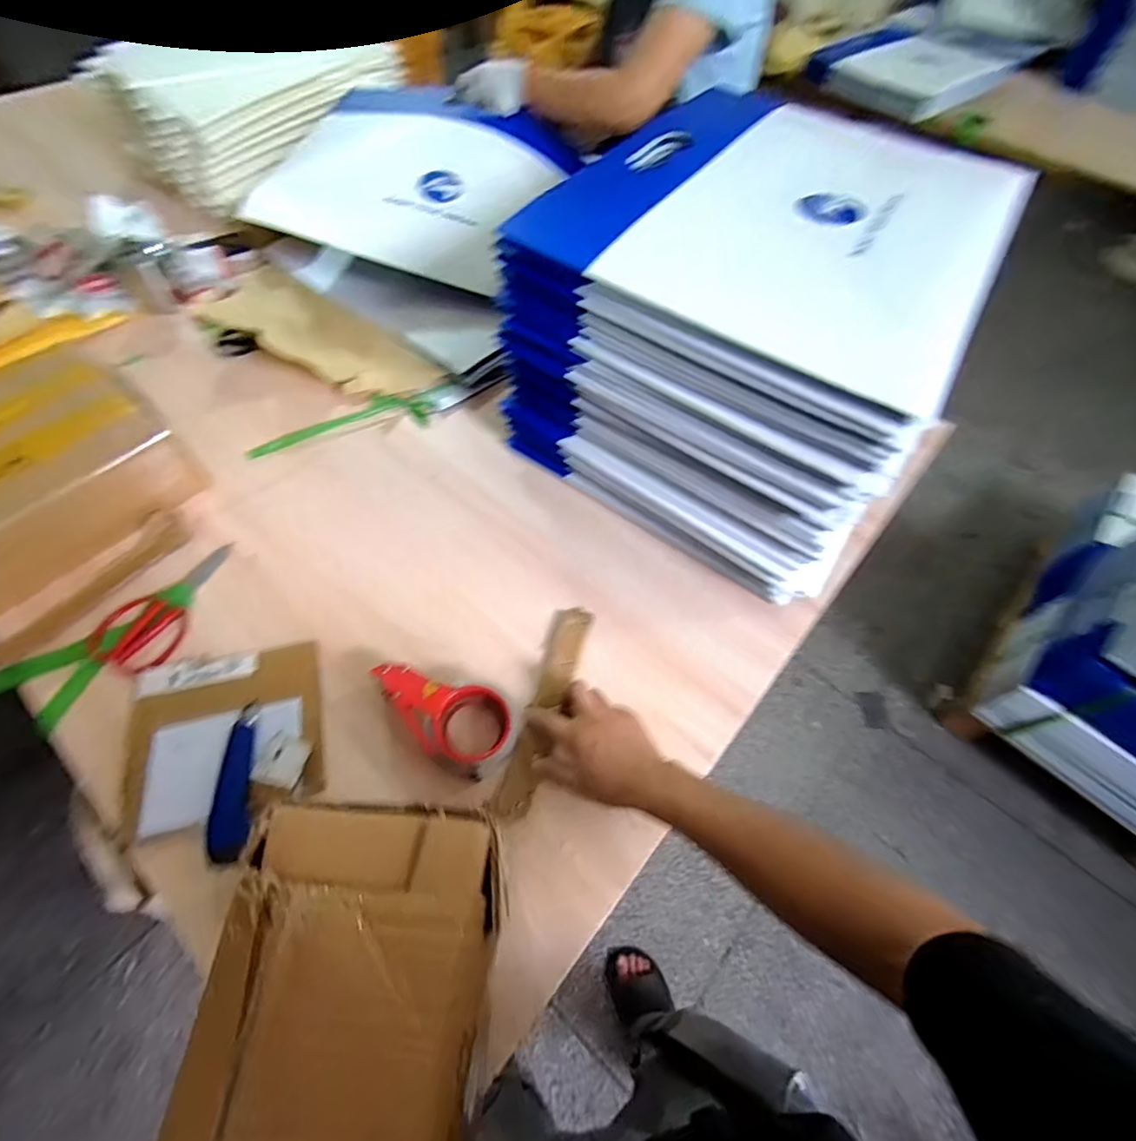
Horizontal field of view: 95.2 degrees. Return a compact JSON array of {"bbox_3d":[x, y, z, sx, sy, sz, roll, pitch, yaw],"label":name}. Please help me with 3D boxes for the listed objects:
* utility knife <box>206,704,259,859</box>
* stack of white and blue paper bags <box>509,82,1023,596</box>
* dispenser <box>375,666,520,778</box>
[{"bbox_3d":[-0.340,0.210,0.529,0.033,0.015,0.154,-10,60,-9],"label":"utility knife"},{"bbox_3d":[0.241,-0.322,0.716,0.464,0.342,0.498,32,62,16],"label":"stack of white and blue paper bags"},{"bbox_3d":[-0.136,0.155,0.574,0.162,0.060,0.095,31,62,15],"label":"dispenser"}]

